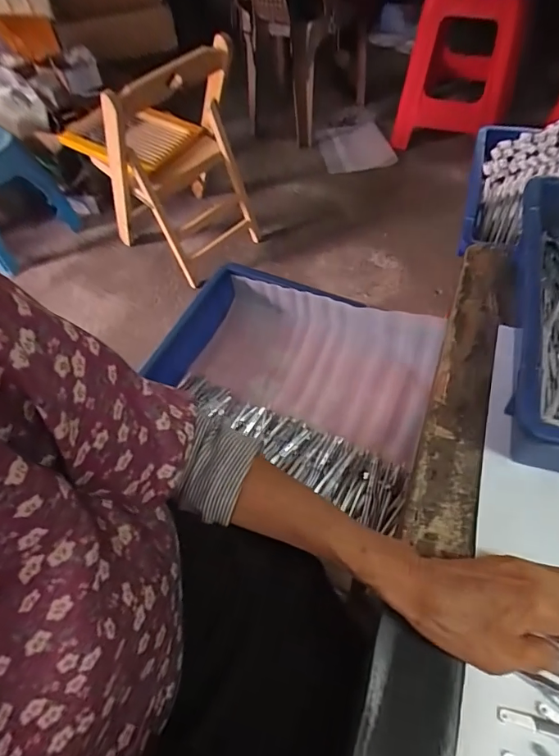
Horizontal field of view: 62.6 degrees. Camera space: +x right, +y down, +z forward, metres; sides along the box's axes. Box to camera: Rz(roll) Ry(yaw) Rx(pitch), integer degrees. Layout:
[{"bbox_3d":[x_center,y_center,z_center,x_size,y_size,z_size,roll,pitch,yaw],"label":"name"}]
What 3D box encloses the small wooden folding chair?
[{"bbox_3d":[-0.409,-0.749,1.499,0.430,0.643,0.691,-32,60,-15],"label":"small wooden folding chair"}]

